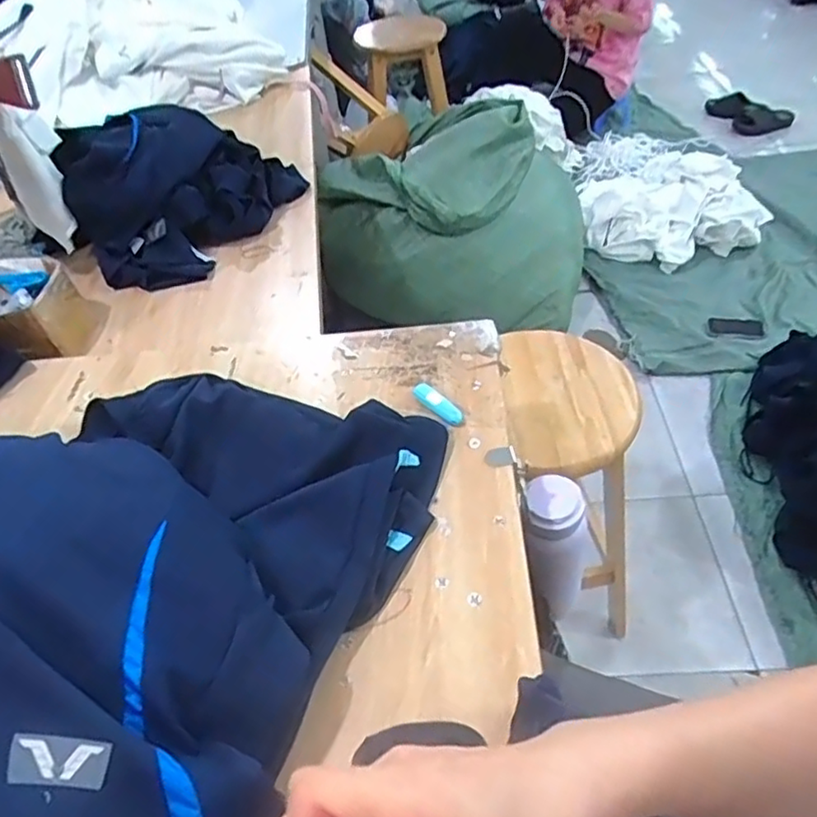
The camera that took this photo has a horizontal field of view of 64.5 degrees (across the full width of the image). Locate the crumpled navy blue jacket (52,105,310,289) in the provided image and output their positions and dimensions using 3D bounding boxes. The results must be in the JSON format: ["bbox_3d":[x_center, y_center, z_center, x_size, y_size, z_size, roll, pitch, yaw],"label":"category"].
[{"bbox_3d":[-0.356,-0.359,1.027,0.346,0.166,0.254,-16,47,-9],"label":"crumpled navy blue jacket"}]

